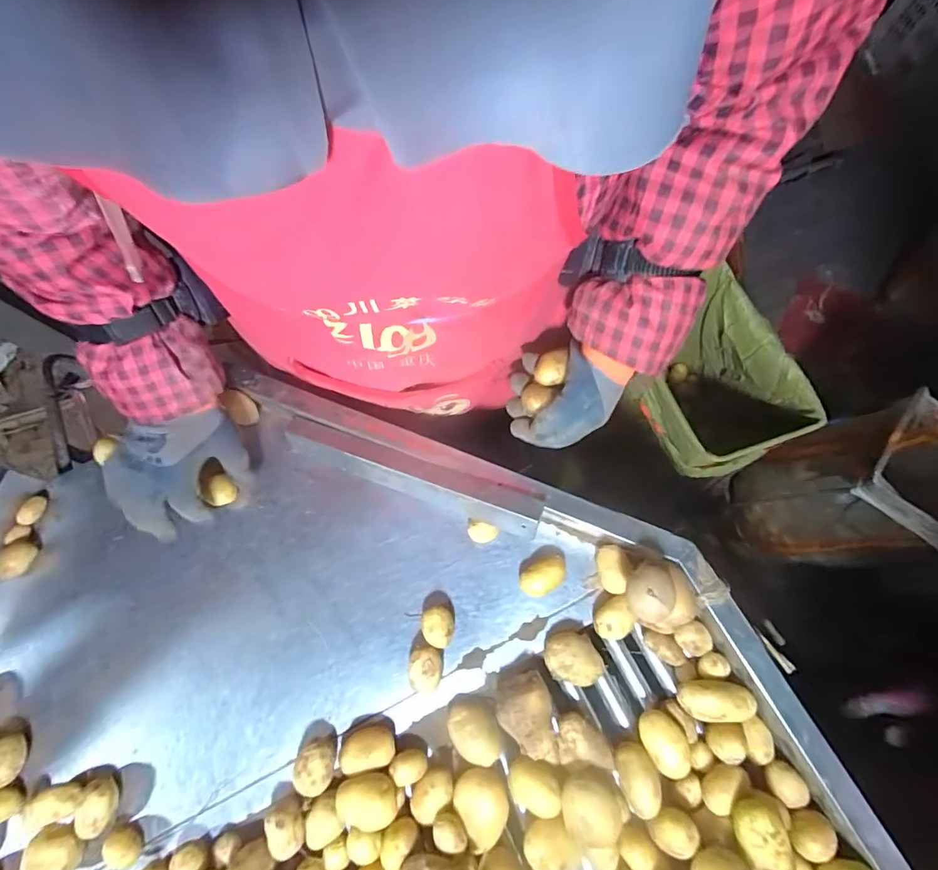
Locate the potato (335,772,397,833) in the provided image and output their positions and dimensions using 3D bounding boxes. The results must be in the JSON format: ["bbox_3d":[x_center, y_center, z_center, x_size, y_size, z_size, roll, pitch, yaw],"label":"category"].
[{"bbox_3d":[-0.091,0.328,0.430,0.052,0.027,0.040,-4,75,-1],"label":"potato"}]

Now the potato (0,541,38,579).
[{"bbox_3d":[-0.506,0.139,0.532,0.037,0.031,0.029,-37,78,-9],"label":"potato"}]

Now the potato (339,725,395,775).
[{"bbox_3d":[-0.098,0.300,0.459,0.052,0.038,0.032,-14,75,-4],"label":"potato"}]

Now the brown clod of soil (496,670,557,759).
[{"bbox_3d":[0.055,0.269,0.455,0.053,0.040,0.076,-18,44,-7],"label":"brown clod of soil"}]

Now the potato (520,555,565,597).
[{"bbox_3d":[0.077,0.149,0.506,0.051,0.033,0.033,-37,78,-9],"label":"potato"}]

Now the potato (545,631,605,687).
[{"bbox_3d":[0.104,0.225,0.480,0.055,0.037,0.047,38,78,9],"label":"potato"}]

